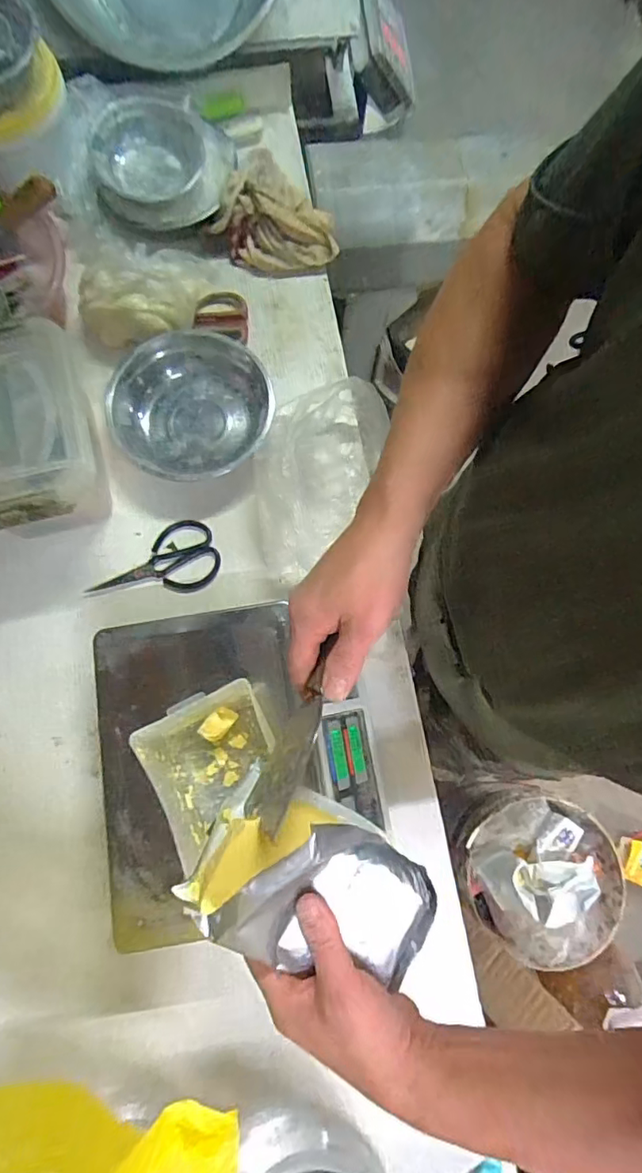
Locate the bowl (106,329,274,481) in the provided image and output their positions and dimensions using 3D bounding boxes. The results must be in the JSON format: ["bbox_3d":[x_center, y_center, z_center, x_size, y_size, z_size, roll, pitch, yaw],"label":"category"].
[{"bbox_3d":[-0.175,-0.249,0.741,0.224,0.064,0.205,0,76,-2],"label":"bowl"}]

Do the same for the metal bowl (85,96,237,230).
[{"bbox_3d":[-0.234,-0.631,0.793,0.201,0.083,0.201,0,76,-2],"label":"metal bowl"}]

